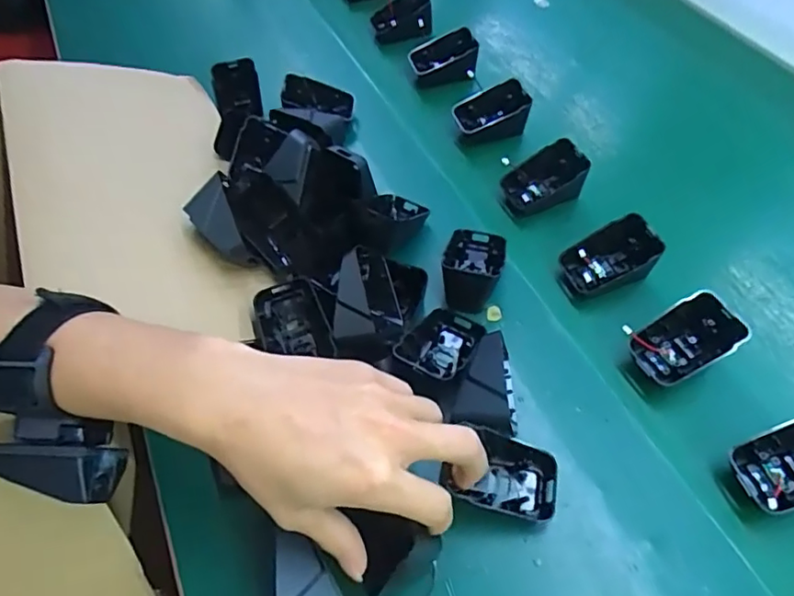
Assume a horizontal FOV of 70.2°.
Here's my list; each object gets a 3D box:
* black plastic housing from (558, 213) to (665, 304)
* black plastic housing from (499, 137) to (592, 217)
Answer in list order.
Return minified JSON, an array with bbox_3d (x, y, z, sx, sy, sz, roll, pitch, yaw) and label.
[{"bbox_3d":[0.162,-0.029,0.431,0.064,0.039,0.046,-15,56,-9],"label":"black plastic housing"},{"bbox_3d":[0.125,-0.101,0.482,0.063,0.043,0.039,-14,56,-8],"label":"black plastic housing"}]

